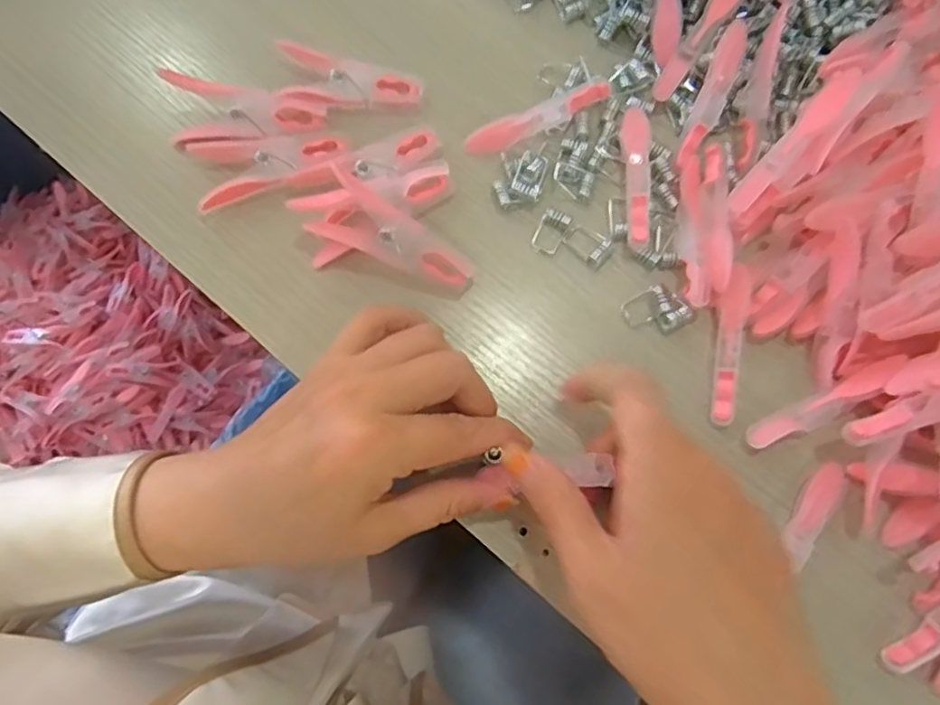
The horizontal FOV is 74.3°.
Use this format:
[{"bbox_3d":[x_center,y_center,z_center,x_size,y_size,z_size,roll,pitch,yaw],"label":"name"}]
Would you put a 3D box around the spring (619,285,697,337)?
[{"bbox_3d":[0.091,-0.020,0.301,0.030,0.009,0.024,-29,78,-7],"label":"spring"}]

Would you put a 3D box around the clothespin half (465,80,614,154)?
[{"bbox_3d":[0.035,-0.121,0.319,0.078,0.011,0.014,-22,78,-5],"label":"clothespin half"}]

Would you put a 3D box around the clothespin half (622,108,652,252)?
[{"bbox_3d":[0.084,-0.088,0.311,0.014,0.011,0.076,2,76,0],"label":"clothespin half"}]

